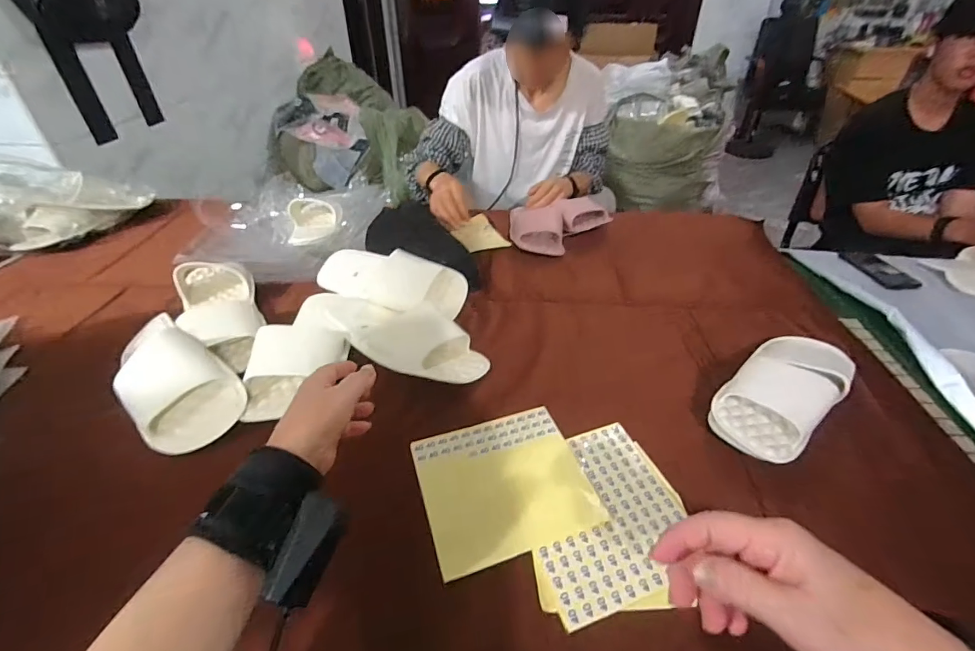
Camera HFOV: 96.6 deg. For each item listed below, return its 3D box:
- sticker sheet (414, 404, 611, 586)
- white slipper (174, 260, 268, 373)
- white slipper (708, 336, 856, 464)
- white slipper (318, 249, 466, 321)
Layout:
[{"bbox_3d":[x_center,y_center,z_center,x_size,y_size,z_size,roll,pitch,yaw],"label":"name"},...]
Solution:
[{"bbox_3d":[0.017,0.161,0.462,0.167,0.012,0.155,-12,39,-16],"label":"sticker sheet"},{"bbox_3d":[-0.409,-0.040,0.661,0.100,0.066,0.302,-20,43,-23],"label":"white slipper"},{"bbox_3d":[0.366,0.065,0.523,0.249,0.062,0.108,-31,49,-33],"label":"white slipper"},{"bbox_3d":[-0.163,-0.073,0.706,0.265,0.051,0.099,13,67,22],"label":"white slipper"}]

